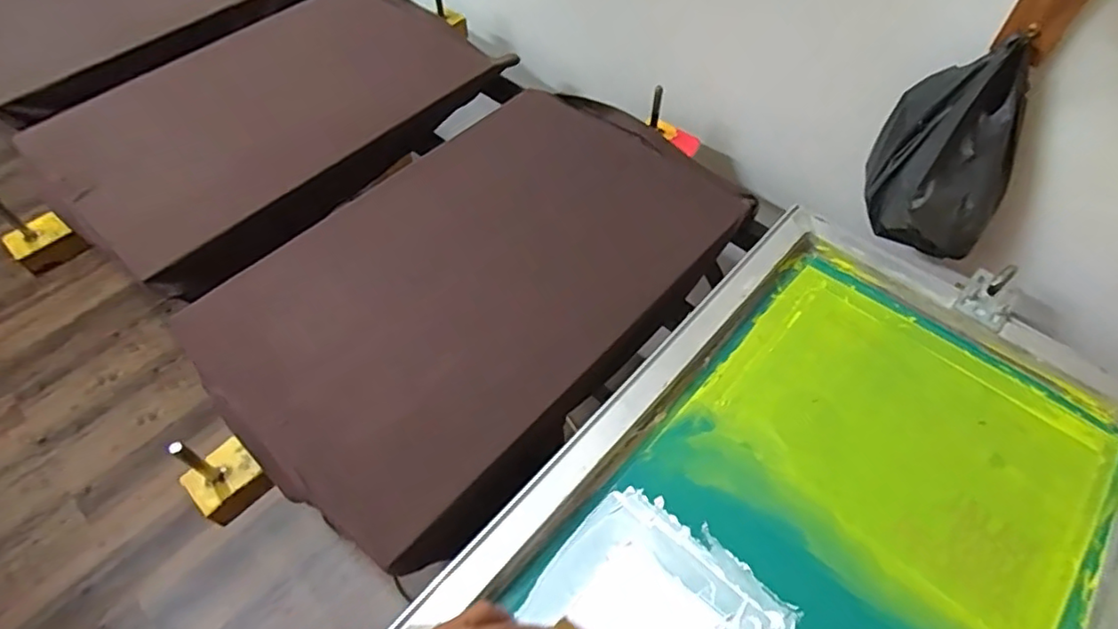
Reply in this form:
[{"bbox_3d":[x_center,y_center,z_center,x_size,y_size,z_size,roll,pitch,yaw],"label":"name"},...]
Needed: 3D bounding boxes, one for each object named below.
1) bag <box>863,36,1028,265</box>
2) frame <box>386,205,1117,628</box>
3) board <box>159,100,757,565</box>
[{"bbox_3d":[0.430,-0.169,0.663,0.135,0.224,0.114,17,59,16],"label":"bag"},{"bbox_3d":[0.257,0.195,0.529,0.469,0.037,0.642,37,62,24],"label":"frame"},{"bbox_3d":[-0.072,-0.058,0.736,0.420,0.058,0.653,36,66,25],"label":"board"}]

